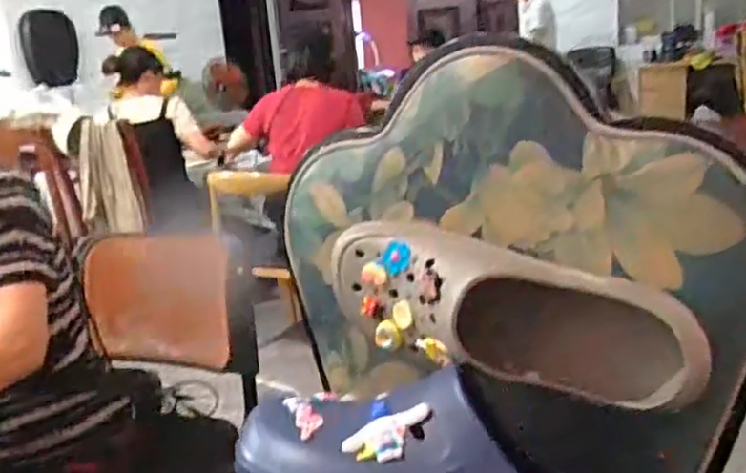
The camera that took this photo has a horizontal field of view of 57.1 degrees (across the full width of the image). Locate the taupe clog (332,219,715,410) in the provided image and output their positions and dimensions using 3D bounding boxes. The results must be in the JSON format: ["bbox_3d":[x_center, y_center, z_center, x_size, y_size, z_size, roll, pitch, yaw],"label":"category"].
[{"bbox_3d":[0.089,0.060,0.512,0.288,0.104,0.098,4,18,31],"label":"taupe clog"}]

